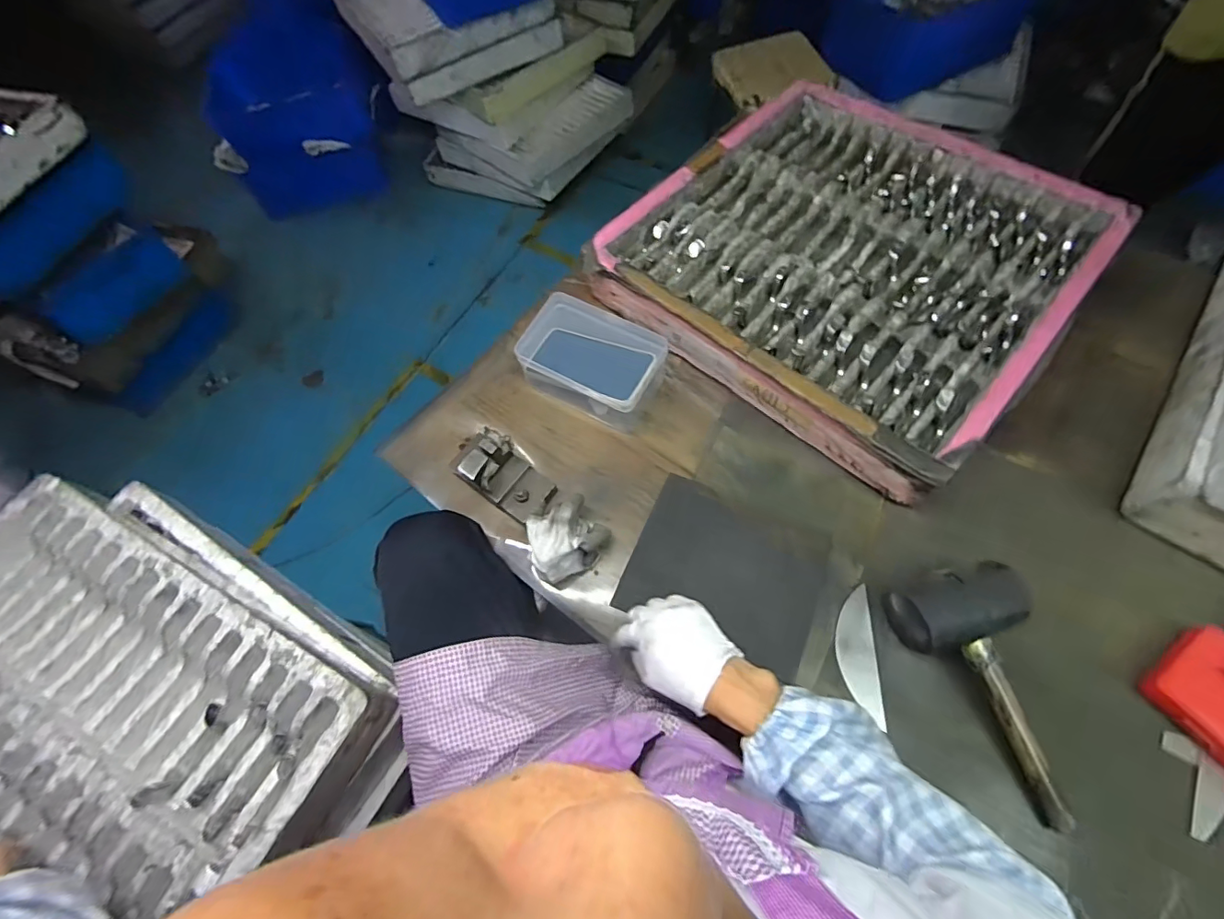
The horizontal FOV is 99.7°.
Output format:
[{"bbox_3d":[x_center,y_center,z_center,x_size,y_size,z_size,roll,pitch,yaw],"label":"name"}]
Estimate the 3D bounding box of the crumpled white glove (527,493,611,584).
[{"bbox_3d":[-0.050,0.092,0.592,0.089,0.065,0.073,-27,64,-10],"label":"crumpled white glove"}]

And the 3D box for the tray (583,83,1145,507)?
[{"bbox_3d":[0.336,-0.297,0.736,0.546,0.067,0.566,38,71,20],"label":"tray"}]

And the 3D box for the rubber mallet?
[{"bbox_3d":[0.377,0.224,0.512,0.112,0.060,0.228,-18,77,-5],"label":"rubber mallet"}]

